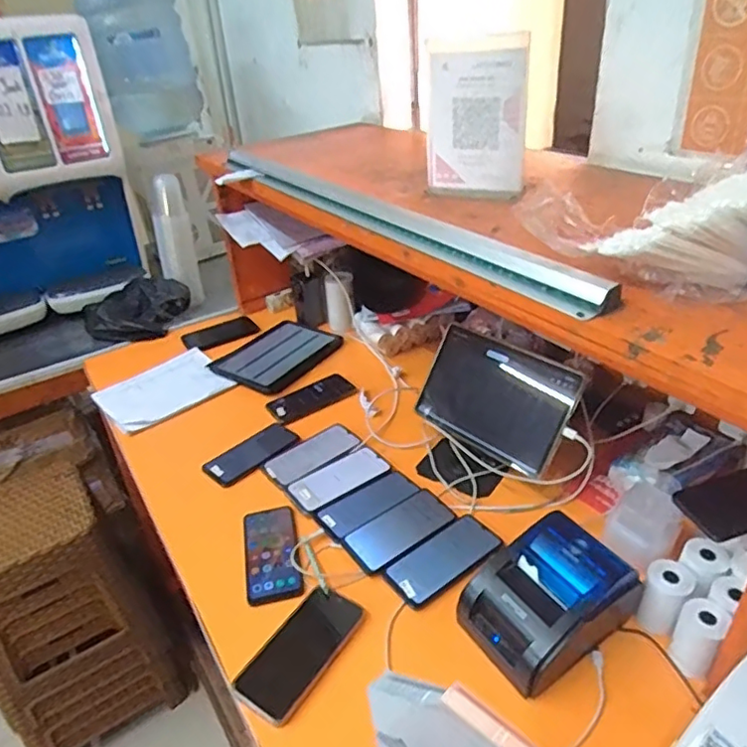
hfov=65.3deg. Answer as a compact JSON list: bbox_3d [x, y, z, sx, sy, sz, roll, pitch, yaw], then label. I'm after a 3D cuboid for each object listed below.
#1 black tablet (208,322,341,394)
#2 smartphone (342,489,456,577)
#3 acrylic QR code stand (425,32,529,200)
[{"bbox_3d":[-0.201,-0.048,1.275,0.164,0.022,0.248,20,39,33],"label":"black tablet"},{"bbox_3d":[0.040,0.223,0.841,0.163,0.015,0.077,-27,38,-31],"label":"smartphone"},{"bbox_3d":[0.150,-0.368,0.849,0.144,0.207,0.059,0,33,8],"label":"acrylic QR code stand"}]

